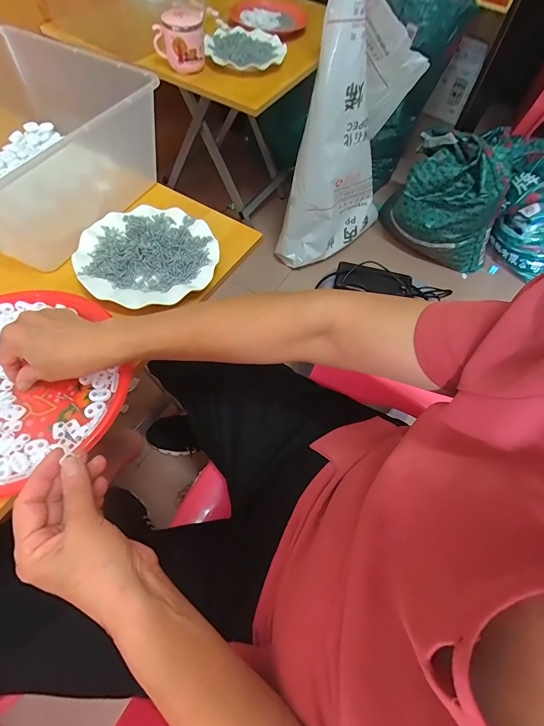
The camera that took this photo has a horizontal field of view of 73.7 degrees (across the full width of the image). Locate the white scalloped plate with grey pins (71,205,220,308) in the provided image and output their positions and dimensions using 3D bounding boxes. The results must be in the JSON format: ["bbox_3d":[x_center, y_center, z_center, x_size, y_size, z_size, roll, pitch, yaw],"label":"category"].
[{"bbox_3d":[-0.169,-0.148,0.501,0.182,0.021,0.175,1,61,-2],"label":"white scalloped plate with grey pins"}]

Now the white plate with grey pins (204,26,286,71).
[{"bbox_3d":[-0.060,-0.704,0.814,0.177,0.024,0.156,-2,61,-4],"label":"white plate with grey pins"}]

